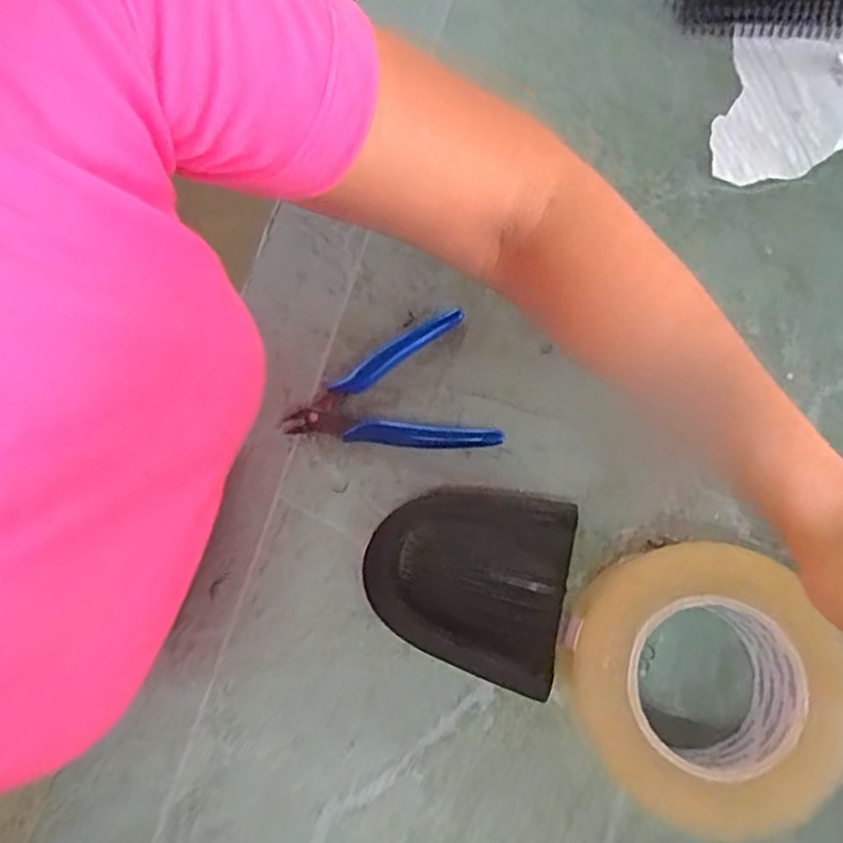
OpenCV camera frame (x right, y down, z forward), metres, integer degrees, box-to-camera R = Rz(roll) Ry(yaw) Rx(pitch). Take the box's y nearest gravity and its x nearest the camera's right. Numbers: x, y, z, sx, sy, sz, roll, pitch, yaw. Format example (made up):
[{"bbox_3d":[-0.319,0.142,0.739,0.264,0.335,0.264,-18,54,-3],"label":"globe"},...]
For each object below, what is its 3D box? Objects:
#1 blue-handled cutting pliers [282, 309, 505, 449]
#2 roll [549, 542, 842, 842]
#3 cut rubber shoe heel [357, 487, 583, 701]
[{"bbox_3d":[-0.020,-0.011,0.410,0.112,0.009,0.081,-17,76,-4],"label":"blue-handled cutting pliers"},{"bbox_3d":[0.136,0.128,0.347,0.120,0.054,0.129,0,76,0],"label":"roll"},{"bbox_3d":[0.022,0.083,0.371,0.101,0.036,0.095,12,76,3],"label":"cut rubber shoe heel"}]

